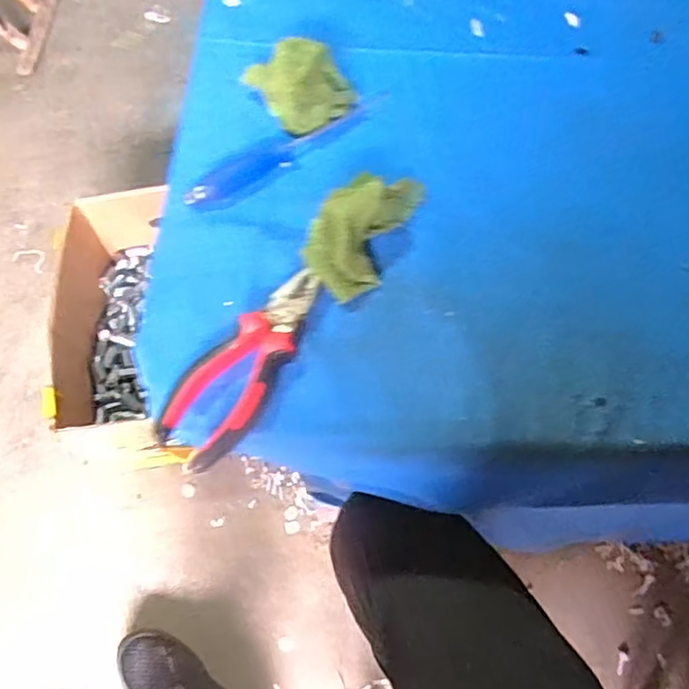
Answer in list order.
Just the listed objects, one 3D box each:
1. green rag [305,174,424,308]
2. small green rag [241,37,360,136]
[{"bbox_3d":[0.015,-0.090,0.447,0.053,0.044,0.116,26,67,13],"label":"green rag"},{"bbox_3d":[-0.037,-0.213,0.510,0.094,0.052,0.064,-4,64,0],"label":"small green rag"}]

